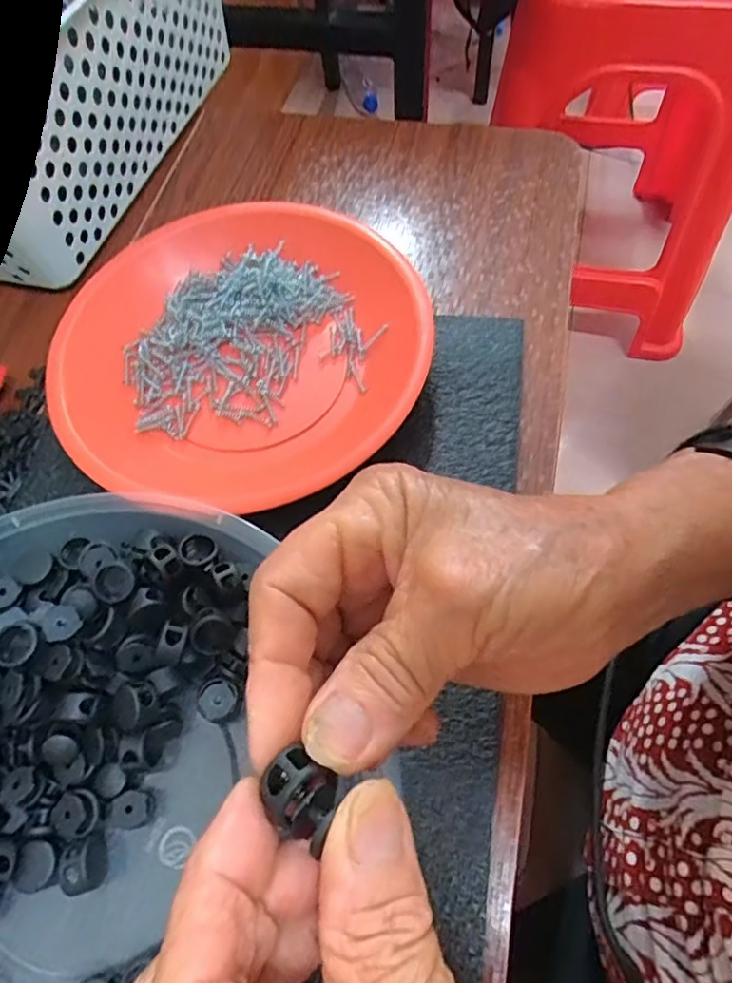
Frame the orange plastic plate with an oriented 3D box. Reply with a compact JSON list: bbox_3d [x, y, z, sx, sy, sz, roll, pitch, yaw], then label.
[{"bbox_3d":[-0.064,-0.073,0.303,0.181,0.030,0.184,-1,65,3],"label":"orange plastic plate"}]

